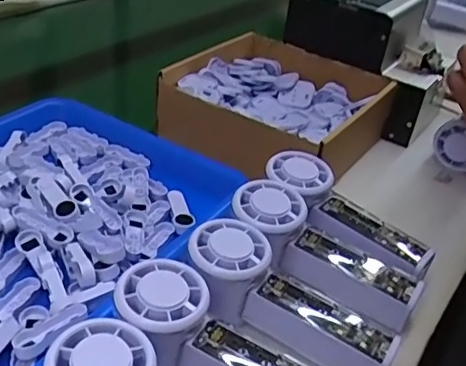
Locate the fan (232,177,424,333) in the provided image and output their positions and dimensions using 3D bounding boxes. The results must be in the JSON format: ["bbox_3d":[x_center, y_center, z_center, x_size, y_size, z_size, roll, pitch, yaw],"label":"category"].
[{"bbox_3d":[0.065,0.054,0.423,0.155,0.047,0.058,37,43,17],"label":"fan"}]

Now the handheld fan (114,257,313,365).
[{"bbox_3d":[-0.005,0.103,0.332,0.151,0.045,0.054,26,39,25],"label":"handheld fan"}]

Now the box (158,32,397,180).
[{"bbox_3d":[0.049,-0.083,0.619,0.199,0.072,0.191,26,39,24],"label":"box"}]

